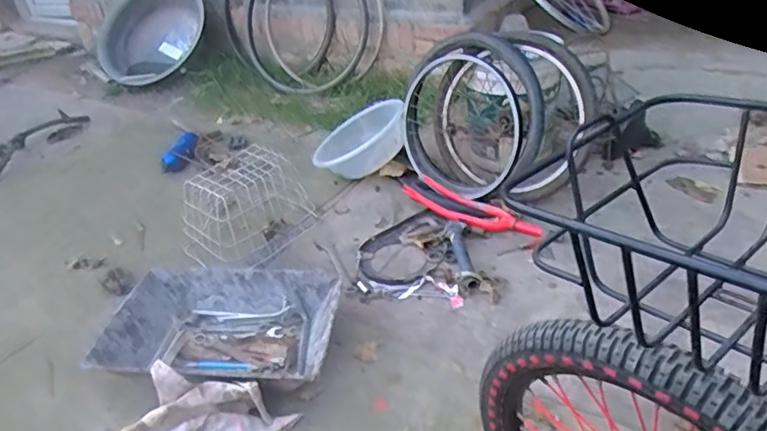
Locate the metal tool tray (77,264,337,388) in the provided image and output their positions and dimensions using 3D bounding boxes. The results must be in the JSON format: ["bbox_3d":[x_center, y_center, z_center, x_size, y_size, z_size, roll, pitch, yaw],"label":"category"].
[{"bbox_3d":[-0.349,0.255,1.293,0.486,0.146,0.320,-1,32,9],"label":"metal tool tray"}]

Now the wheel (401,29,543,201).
[{"bbox_3d":[0.230,-0.271,1.582,0.408,0.442,0.061,1,15,35],"label":"wheel"}]

